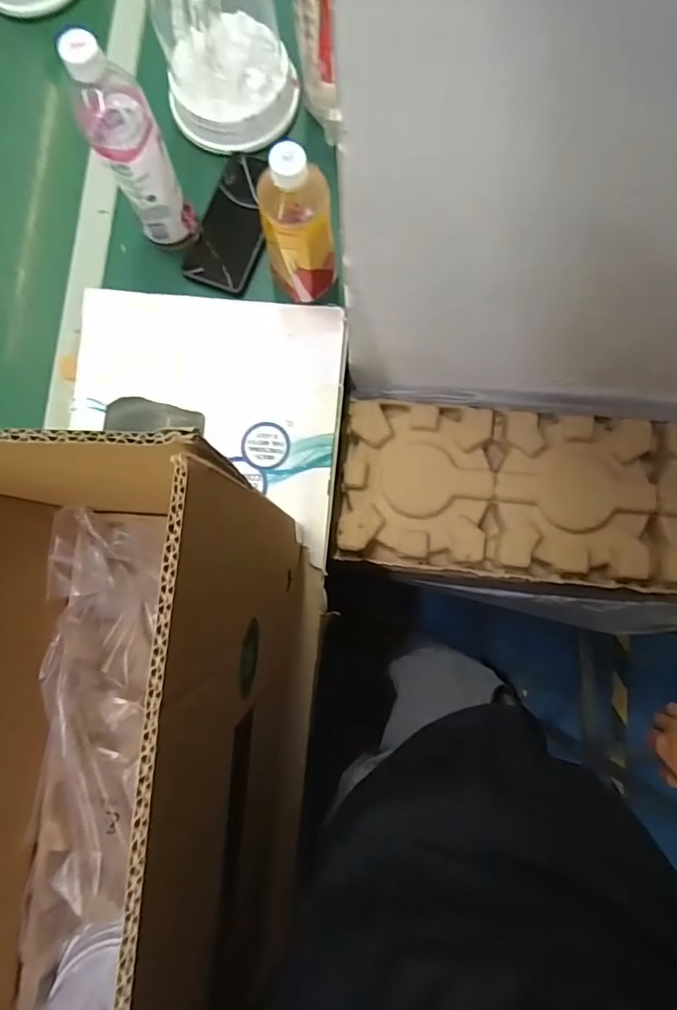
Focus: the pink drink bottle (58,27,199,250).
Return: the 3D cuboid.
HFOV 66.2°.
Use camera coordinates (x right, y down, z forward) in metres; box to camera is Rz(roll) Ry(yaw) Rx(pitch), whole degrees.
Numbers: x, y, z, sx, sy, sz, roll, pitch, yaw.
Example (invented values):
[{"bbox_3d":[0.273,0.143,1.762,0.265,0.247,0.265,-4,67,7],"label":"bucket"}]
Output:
[{"bbox_3d":[-0.203,-0.350,0.521,0.071,0.215,0.064,-43,84,-4],"label":"pink drink bottle"}]

